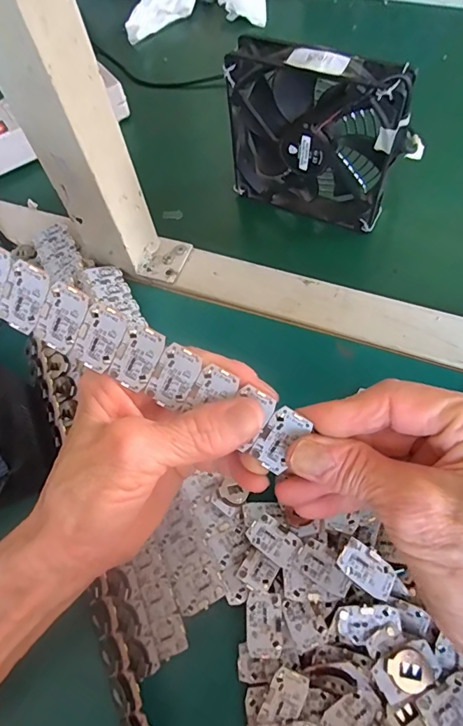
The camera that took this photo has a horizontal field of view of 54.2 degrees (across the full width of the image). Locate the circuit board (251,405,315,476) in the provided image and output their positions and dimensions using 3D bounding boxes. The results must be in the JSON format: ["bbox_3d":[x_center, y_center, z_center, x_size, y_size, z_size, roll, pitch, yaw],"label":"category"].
[{"bbox_3d":[0.021,0.033,0.195,0.016,0.004,0.029,33,111,7],"label":"circuit board"}]

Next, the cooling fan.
[{"bbox_3d":[0.059,-0.164,0.328,0.122,0.111,0.032,23,68,16],"label":"cooling fan"}]

